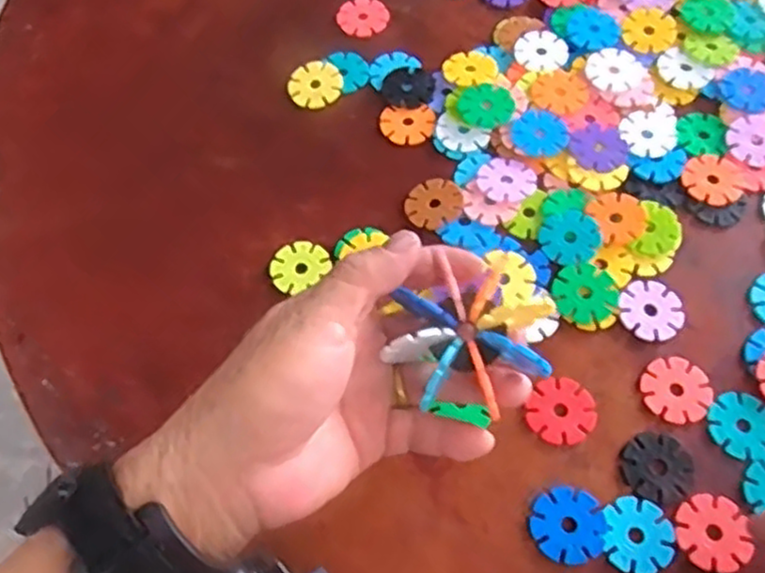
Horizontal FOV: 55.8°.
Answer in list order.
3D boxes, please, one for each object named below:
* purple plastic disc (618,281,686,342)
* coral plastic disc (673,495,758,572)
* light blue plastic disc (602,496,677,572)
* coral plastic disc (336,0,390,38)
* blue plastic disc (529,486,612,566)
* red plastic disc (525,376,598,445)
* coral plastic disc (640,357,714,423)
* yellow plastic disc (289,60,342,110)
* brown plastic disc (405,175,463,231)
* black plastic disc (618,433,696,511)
[{"bbox_3d":[0.134,0.011,0.359,0.031,0.004,0.032,-1,64,2],"label":"purple plastic disc"},{"bbox_3d":[0.142,0.106,0.310,0.031,0.004,0.030,-1,64,2],"label":"coral plastic disc"},{"bbox_3d":[0.111,0.107,0.310,0.029,0.004,0.031,-1,64,2],"label":"light blue plastic disc"},{"bbox_3d":[-0.012,-0.174,0.465,0.032,0.006,0.029,-36,67,-14],"label":"coral plastic disc"},{"bbox_3d":[0.081,0.103,0.314,0.032,0.004,0.031,-1,64,2],"label":"blue plastic disc"},{"bbox_3d":[0.084,0.058,0.338,0.030,0.004,0.030,-1,64,2],"label":"red plastic disc"},{"bbox_3d":[0.139,0.048,0.341,0.032,0.004,0.029,-8,64,-1],"label":"coral plastic disc"},{"bbox_3d":[-0.041,-0.123,0.439,0.033,0.007,0.031,-1,64,2],"label":"yellow plastic disc"},{"bbox_3d":[0.028,-0.045,0.392,0.030,0.004,0.033,-1,64,2],"label":"brown plastic disc"},{"bbox_3d":[0.124,0.081,0.324,0.031,0.004,0.031,-1,64,2],"label":"black plastic disc"}]

